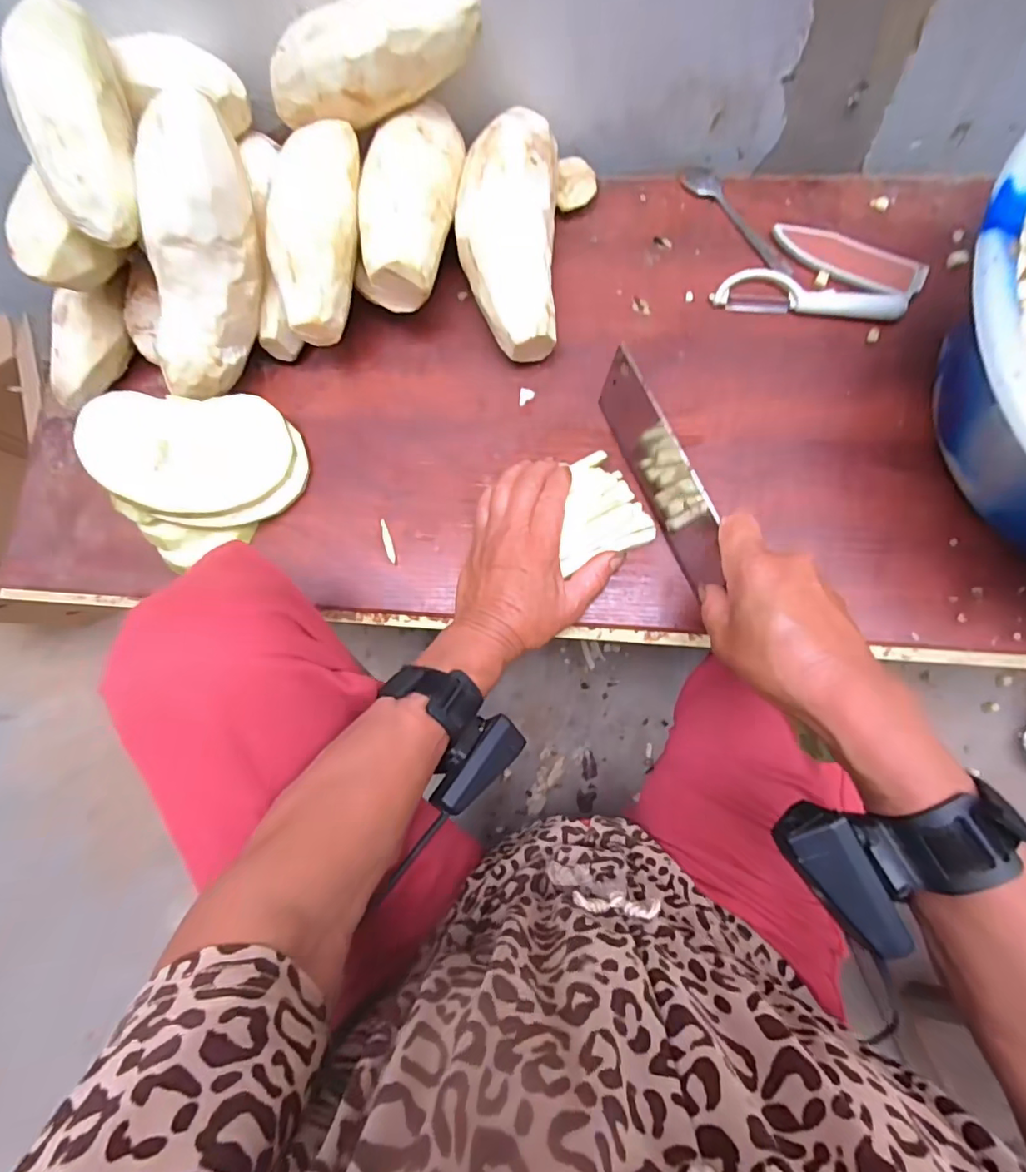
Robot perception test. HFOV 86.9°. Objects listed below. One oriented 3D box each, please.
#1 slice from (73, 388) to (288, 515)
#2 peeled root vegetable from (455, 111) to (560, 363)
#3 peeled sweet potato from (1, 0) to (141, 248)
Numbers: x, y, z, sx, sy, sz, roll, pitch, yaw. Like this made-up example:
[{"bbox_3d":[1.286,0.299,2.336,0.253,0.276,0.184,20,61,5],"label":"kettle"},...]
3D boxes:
[{"bbox_3d":[-0.239,-0.100,0.405,0.132,0.007,0.087,-8,90,-27],"label":"slice"},{"bbox_3d":[-0.003,-0.270,0.427,0.077,0.073,0.179,1,81,5],"label":"peeled root vegetable"},{"bbox_3d":[-0.284,-0.298,0.347,0.056,0.042,0.148,-9,96,3],"label":"peeled sweet potato"}]

